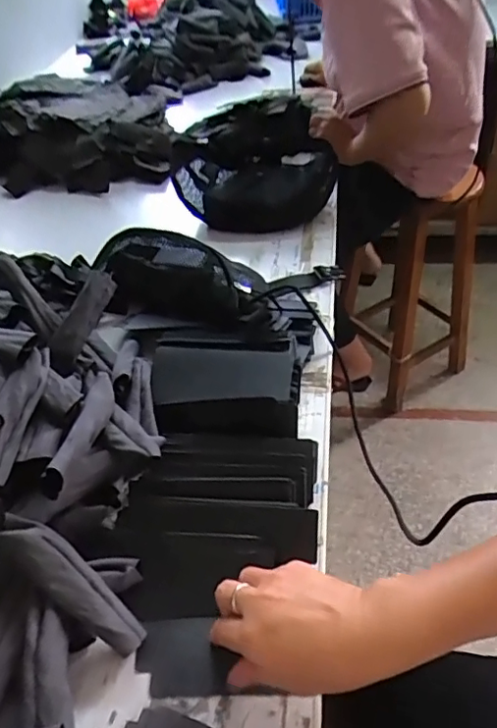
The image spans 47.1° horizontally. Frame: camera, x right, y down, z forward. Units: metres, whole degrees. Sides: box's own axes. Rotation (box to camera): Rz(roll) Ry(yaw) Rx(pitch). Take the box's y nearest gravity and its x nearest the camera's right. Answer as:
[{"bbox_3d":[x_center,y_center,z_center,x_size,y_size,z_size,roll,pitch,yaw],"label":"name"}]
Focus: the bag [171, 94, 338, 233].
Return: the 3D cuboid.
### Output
[{"bbox_3d":[0.001,-0.384,1.030,0.262,0.101,0.408,-6,43,0],"label":"bag"}]

